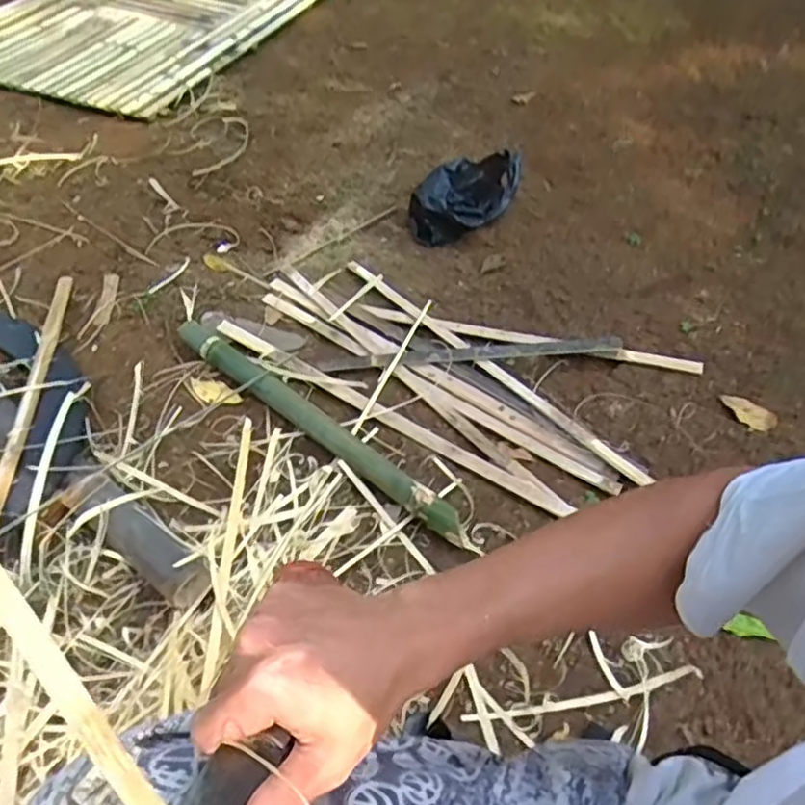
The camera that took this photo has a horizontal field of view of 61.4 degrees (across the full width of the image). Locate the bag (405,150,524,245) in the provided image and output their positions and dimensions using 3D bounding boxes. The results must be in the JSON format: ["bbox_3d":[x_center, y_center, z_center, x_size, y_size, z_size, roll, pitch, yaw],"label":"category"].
[{"bbox_3d":[0.134,-0.413,1.368,0.250,0.122,0.137,-20,51,-18],"label":"bag"}]

